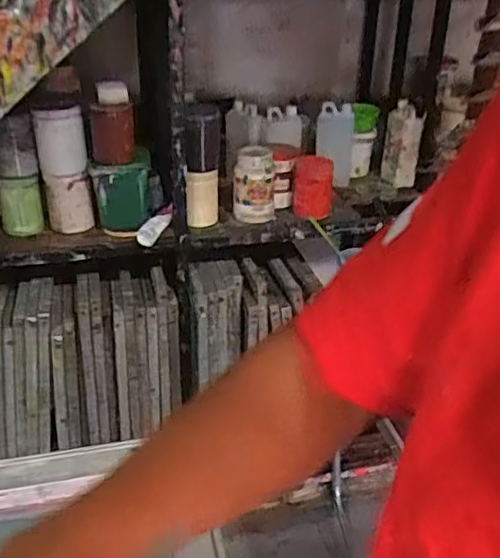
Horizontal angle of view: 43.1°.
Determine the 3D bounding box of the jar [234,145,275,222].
[{"bbox_3d":[0.011,-0.228,1.546,0.104,0.165,0.098,1,26,3],"label":"jar"}]

